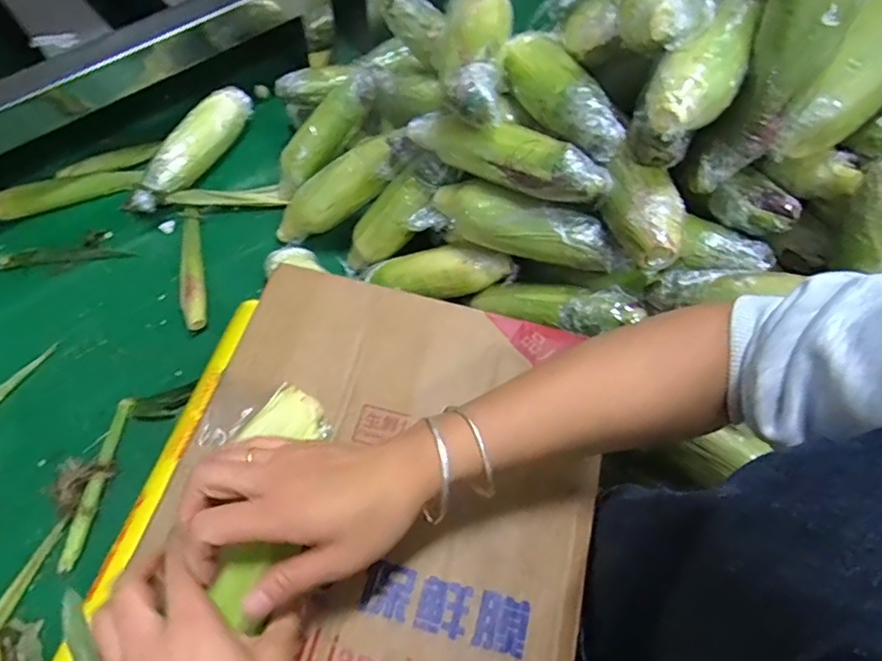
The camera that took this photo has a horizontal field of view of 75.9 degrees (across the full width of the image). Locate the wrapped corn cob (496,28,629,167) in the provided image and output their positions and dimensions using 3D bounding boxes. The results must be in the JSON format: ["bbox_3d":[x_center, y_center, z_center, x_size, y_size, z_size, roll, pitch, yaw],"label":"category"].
[{"bbox_3d":[0.114,-0.233,0.540,0.068,0.046,0.191,-25,66,-14],"label":"wrapped corn cob"}]

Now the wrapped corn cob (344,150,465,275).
[{"bbox_3d":[-0.059,-0.135,0.668,0.041,0.203,0.054,6,53,-43],"label":"wrapped corn cob"}]

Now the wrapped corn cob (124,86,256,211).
[{"bbox_3d":[-0.356,-0.264,0.803,0.063,0.048,0.236,28,65,13],"label":"wrapped corn cob"}]

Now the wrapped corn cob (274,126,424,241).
[{"bbox_3d":[-0.123,-0.170,0.688,0.230,0.050,0.048,-27,58,28],"label":"wrapped corn cob"}]

